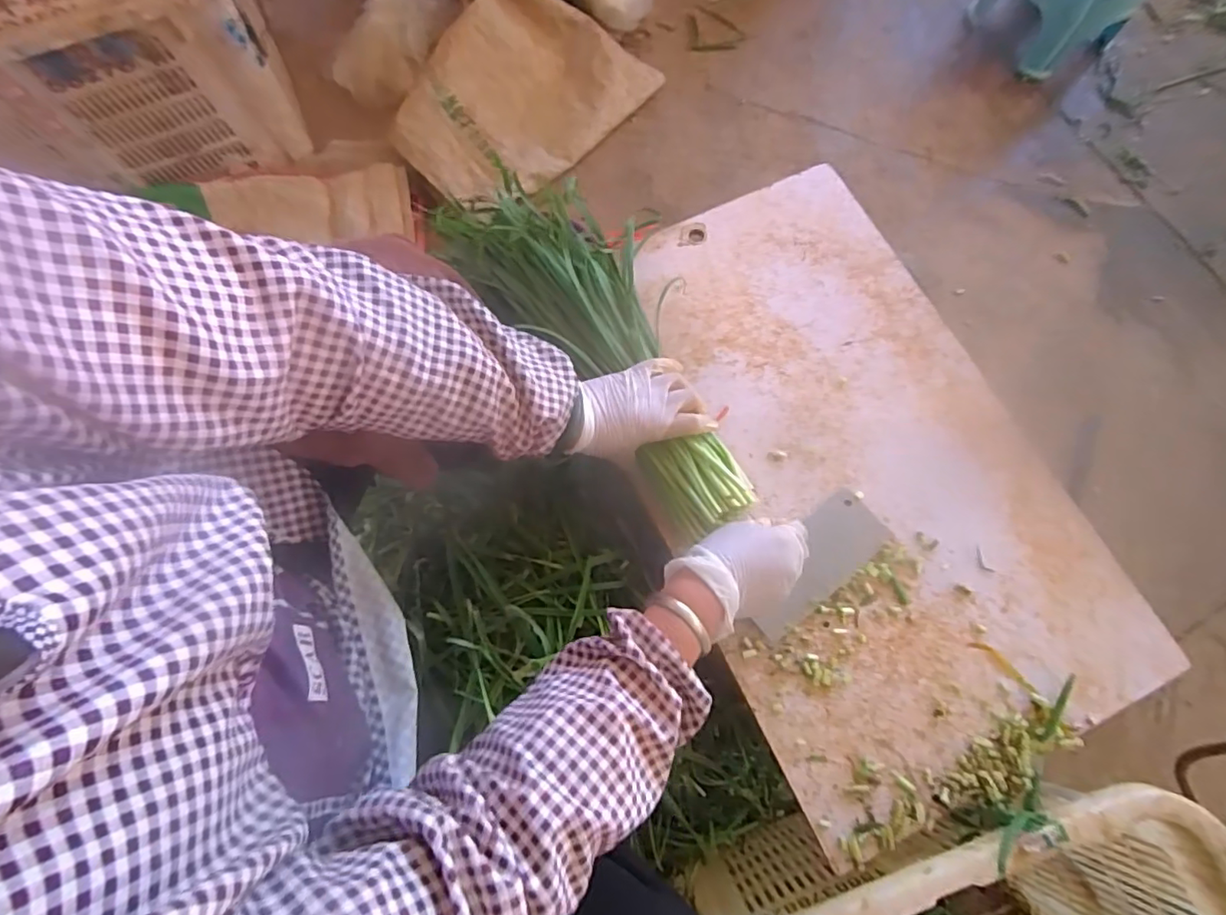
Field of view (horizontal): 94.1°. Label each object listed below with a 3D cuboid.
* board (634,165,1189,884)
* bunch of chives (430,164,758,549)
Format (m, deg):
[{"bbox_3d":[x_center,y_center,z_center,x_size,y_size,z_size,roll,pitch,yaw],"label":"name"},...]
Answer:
[{"bbox_3d":[0.238,-0.011,0.619,0.393,0.016,0.643,-23,73,-8],"label":"board"},{"bbox_3d":[-0.019,-0.140,0.612,0.166,0.064,0.489,-31,72,-10],"label":"bunch of chives"}]

